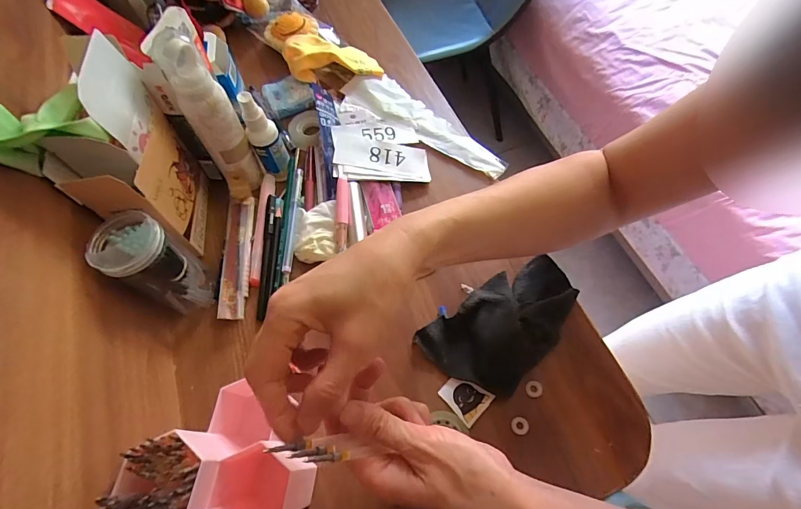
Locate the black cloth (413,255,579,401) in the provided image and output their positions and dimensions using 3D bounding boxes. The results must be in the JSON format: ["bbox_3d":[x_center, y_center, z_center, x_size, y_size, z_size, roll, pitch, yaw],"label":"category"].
[{"bbox_3d":[0.103,0.063,0.377,0.154,0.022,0.092,-41,68,-16],"label":"black cloth"}]

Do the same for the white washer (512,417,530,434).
[{"bbox_3d":[0.107,0.154,0.346,0.015,0.004,0.015,-6,67,18],"label":"white washer"}]

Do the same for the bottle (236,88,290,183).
[{"bbox_3d":[-0.152,-0.131,0.432,0.028,0.104,0.026,8,64,7],"label":"bottle"}]

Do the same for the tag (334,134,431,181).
[{"bbox_3d":[-0.023,-0.118,0.467,0.114,0.007,0.045,9,64,-6],"label":"tag"}]

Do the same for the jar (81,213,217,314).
[{"bbox_3d":[-0.225,0.011,0.362,0.051,0.104,0.056,30,69,17],"label":"jar"}]

